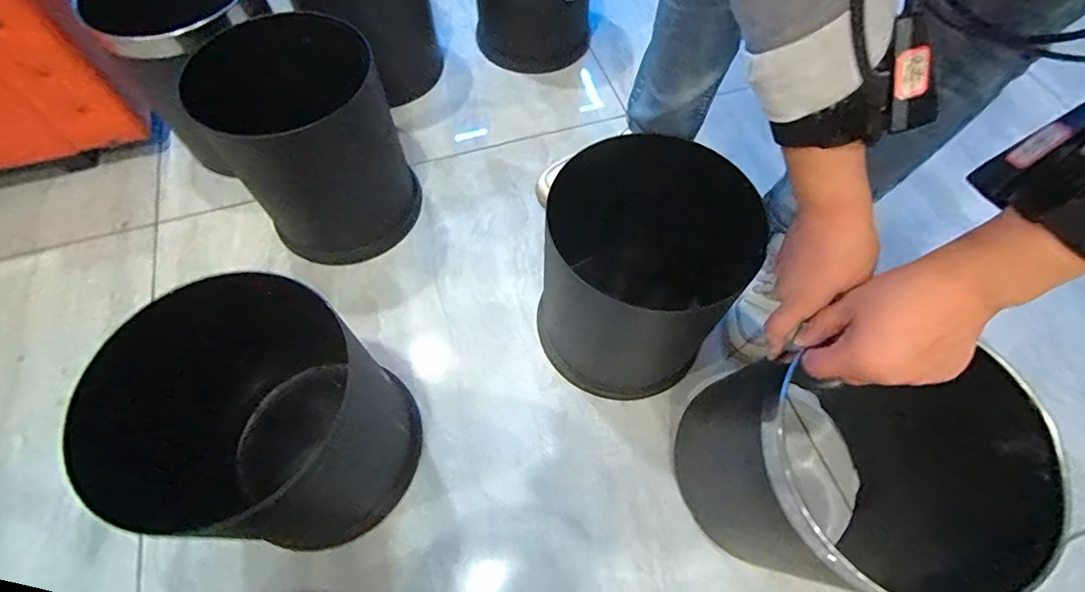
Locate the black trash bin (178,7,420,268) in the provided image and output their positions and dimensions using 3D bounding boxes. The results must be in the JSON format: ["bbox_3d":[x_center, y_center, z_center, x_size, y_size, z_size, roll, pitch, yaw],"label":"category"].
[{"bbox_3d":[-0.306,-0.205,0.677,0.209,0.248,0.224,-16,64,-9],"label":"black trash bin"}]

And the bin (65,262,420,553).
[{"bbox_3d":[-0.289,0.146,0.499,0.232,0.241,0.256,38,69,17],"label":"bin"}]

